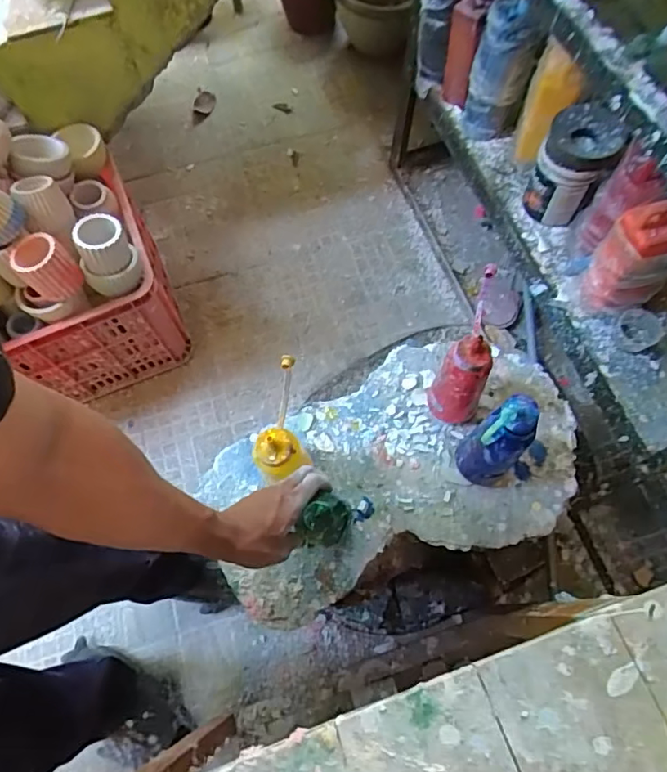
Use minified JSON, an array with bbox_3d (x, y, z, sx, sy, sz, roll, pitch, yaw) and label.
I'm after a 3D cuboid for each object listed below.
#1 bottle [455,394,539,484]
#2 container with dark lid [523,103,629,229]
[{"bbox_3d":[0.198,0.075,0.673,0.054,0.233,0.060,-41,72,-14],"label":"bottle"},{"bbox_3d":[0.414,-0.380,0.942,0.120,0.163,0.108,28,71,13],"label":"container with dark lid"}]

